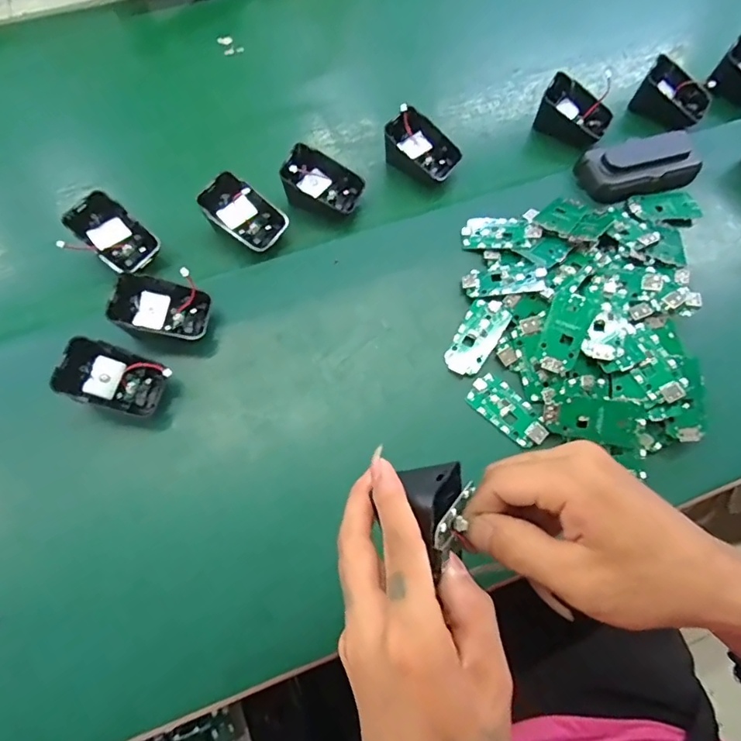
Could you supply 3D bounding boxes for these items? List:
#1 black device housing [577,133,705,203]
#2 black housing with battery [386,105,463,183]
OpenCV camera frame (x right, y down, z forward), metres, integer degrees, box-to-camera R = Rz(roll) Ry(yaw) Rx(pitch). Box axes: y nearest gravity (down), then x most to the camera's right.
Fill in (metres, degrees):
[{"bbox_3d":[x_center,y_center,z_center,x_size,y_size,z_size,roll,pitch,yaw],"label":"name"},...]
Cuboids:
[{"bbox_3d":[0.242,-0.182,0.458,0.100,0.025,0.046,-8,67,-4],"label":"black device housing"},{"bbox_3d":[0.047,-0.201,0.466,0.065,0.038,0.048,37,71,14],"label":"black housing with battery"}]

